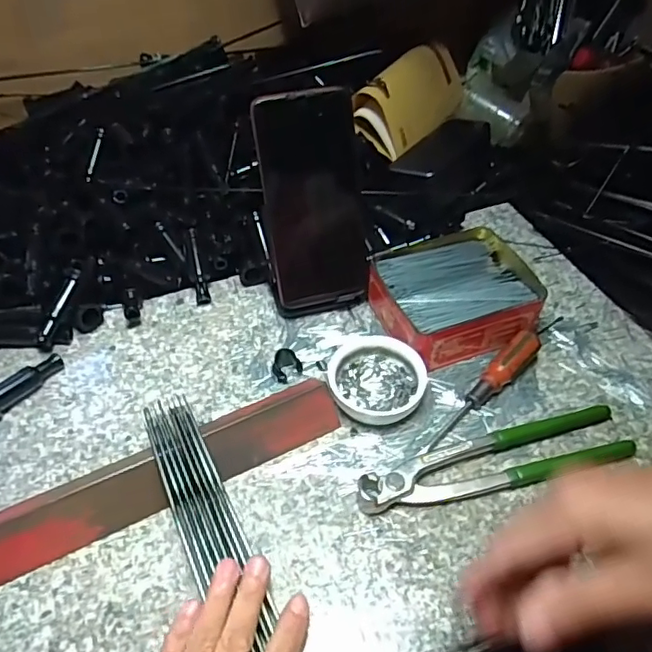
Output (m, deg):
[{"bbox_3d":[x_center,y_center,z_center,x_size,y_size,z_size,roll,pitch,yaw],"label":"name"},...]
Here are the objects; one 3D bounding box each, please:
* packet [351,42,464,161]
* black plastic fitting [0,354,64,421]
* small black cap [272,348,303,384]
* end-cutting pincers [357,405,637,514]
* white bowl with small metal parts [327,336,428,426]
[{"bbox_3d":[0.098,-0.251,0.625,0.030,0.081,0.213,-13,24,42],"label":"packet"},{"bbox_3d":[-0.234,0.043,0.440,0.018,0.019,0.066,28,54,23],"label":"black plastic fitting"},{"bbox_3d":[-0.031,0.032,0.452,0.023,0.028,0.017,-35,57,-27],"label":"small black cap"},{"bbox_3d":[0.119,0.094,0.400,0.198,0.016,0.040,-13,49,-11],"label":"end-cutting pincers"},{"bbox_3d":[0.038,0.040,0.434,0.071,0.020,0.067,0,48,0],"label":"white bowl with small metal parts"}]

